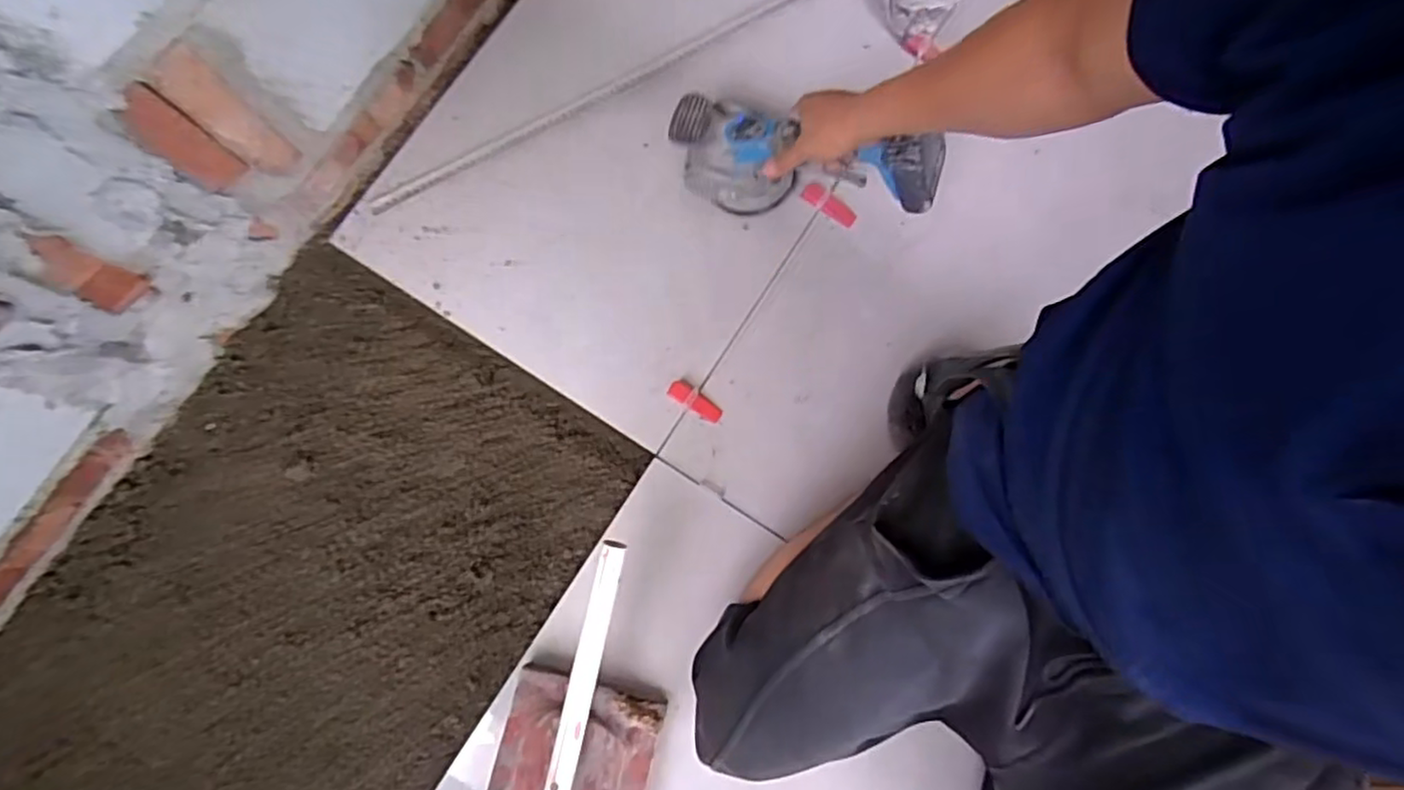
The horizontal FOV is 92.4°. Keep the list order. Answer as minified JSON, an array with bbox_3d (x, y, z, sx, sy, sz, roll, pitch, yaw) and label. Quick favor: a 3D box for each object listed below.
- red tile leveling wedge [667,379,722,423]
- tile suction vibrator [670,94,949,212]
[{"bbox_3d":[-0.008,0.009,0.793,0.069,0.014,0.023,37,81,6],"label":"red tile leveling wedge"},{"bbox_3d":[0.117,-0.269,0.765,0.292,0.124,0.102,13,79,21],"label":"tile suction vibrator"}]

